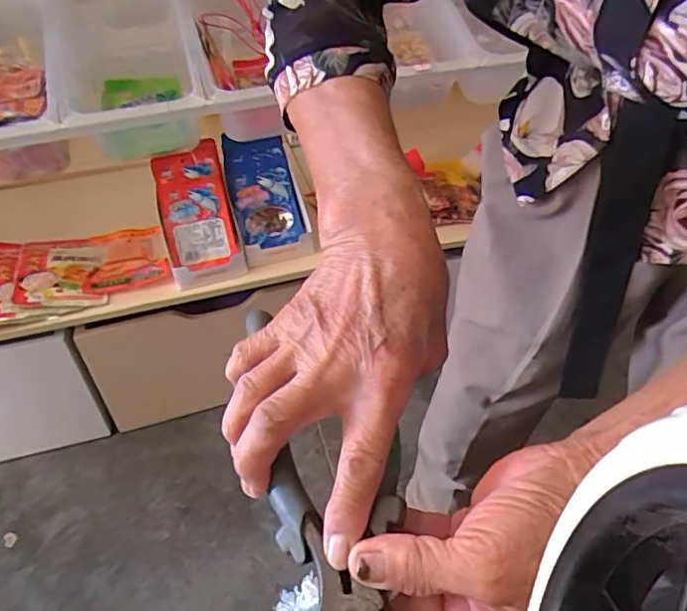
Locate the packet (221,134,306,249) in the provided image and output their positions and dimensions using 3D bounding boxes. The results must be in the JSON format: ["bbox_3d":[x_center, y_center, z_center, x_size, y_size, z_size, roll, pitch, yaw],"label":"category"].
[{"bbox_3d":[-0.154,-0.213,1.044,0.122,0.026,0.213,-11,81,-19],"label":"packet"}]

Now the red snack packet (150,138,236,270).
[{"bbox_3d":[-0.266,-0.179,0.987,0.114,0.027,0.230,-11,85,-16],"label":"red snack packet"}]

